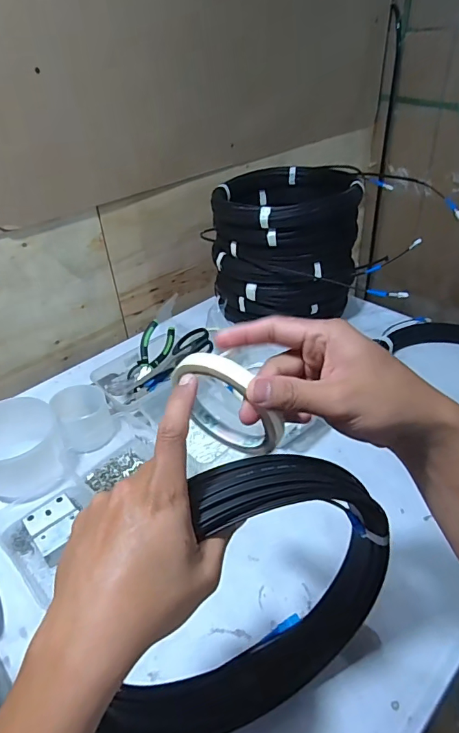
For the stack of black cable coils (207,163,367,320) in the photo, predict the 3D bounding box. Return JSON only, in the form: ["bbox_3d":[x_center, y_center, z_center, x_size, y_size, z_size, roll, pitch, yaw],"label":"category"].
[{"bbox_3d":[0.114,-0.254,0.925,0.278,0.219,0.262,5,37,11],"label":"stack of black cable coils"}]

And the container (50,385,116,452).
[{"bbox_3d":[-0.231,0.077,0.709,0.080,0.065,0.092,-22,40,-23],"label":"container"}]

